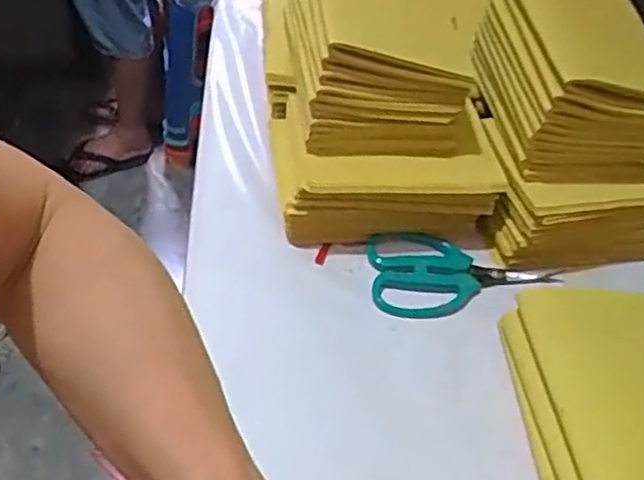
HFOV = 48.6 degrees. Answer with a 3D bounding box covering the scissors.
[{"bbox_3d":[0.110,0.027,0.557,0.144,0.012,0.077,1,45,-7],"label":"scissors"}]

